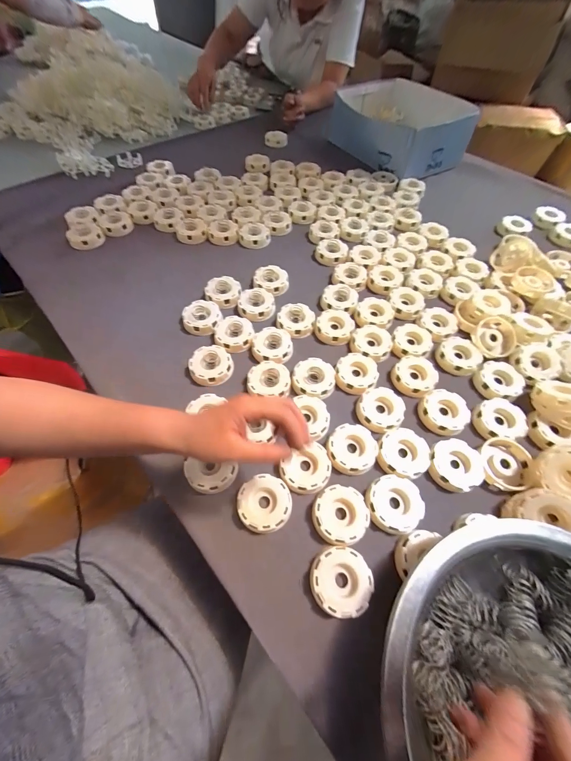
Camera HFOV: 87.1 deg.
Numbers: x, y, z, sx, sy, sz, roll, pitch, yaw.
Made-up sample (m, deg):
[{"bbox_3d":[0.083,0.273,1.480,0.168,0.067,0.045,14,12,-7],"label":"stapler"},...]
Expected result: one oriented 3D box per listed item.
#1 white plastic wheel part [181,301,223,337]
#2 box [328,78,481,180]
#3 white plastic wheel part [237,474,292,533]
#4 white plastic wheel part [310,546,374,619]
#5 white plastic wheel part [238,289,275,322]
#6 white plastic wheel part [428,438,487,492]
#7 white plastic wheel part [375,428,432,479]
[{"bbox_3d":[-0.145,-0.111,0.525,0.065,0.023,0.061,1,59,-1],"label":"white plastic wheel part"},{"bbox_3d":[0.315,-0.718,0.834,0.261,0.109,0.360,-34,65,-20],"label":"box"},{"bbox_3d":[-0.026,0.153,0.375,0.064,0.020,0.063,1,59,-1],"label":"white plastic wheel part"},{"bbox_3d":[0.061,0.223,0.335,0.066,0.021,0.063,-2,59,-3],"label":"white plastic wheel part"},{"bbox_3d":[-0.054,-0.139,0.549,0.066,0.019,0.063,1,59,-1],"label":"white plastic wheel part"},{"bbox_3d":[0.227,0.113,0.403,0.063,0.019,0.068,1,59,-1],"label":"white plastic wheel part"},{"bbox_3d":[0.159,0.099,0.409,0.064,0.019,0.065,1,59,-1],"label":"white plastic wheel part"}]

